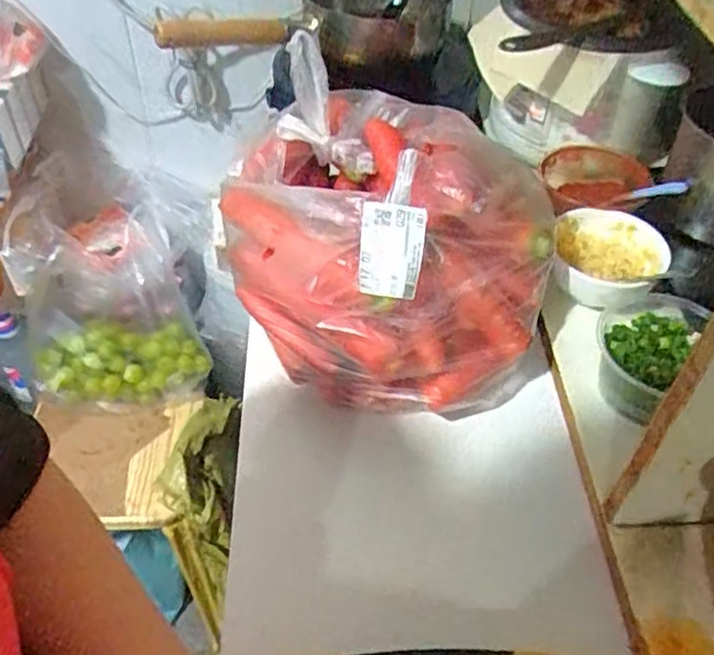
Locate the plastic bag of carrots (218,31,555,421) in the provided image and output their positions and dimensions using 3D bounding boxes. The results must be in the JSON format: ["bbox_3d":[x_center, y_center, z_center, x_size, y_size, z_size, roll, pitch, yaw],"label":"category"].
[{"bbox_3d":[0.018,-0.078,0.616,0.236,0.168,0.295,-34,55,-30],"label":"plastic bag of carrots"}]

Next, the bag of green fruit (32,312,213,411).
[{"bbox_3d":[-0.370,0.052,1.108,0.253,0.143,0.074,-5,46,-6],"label":"bag of green fruit"}]

